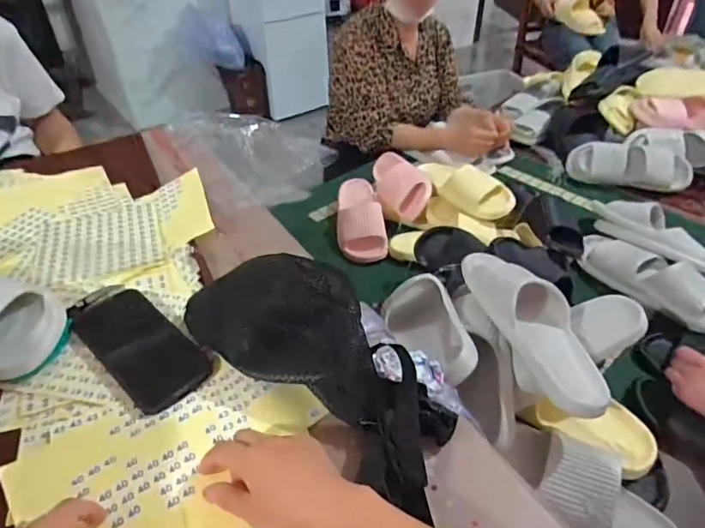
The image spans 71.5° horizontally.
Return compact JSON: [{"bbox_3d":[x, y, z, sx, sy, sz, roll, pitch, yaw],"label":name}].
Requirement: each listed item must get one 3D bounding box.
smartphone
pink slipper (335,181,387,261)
[{"bbox_3d":[-0.228,0.086,0.525,0.167,0.008,0.078,36,60,25],"label":"smartphone"},{"bbox_3d":[0.017,-0.108,1.118,0.105,0.073,0.257,-2,40,-2],"label":"pink slipper"}]

